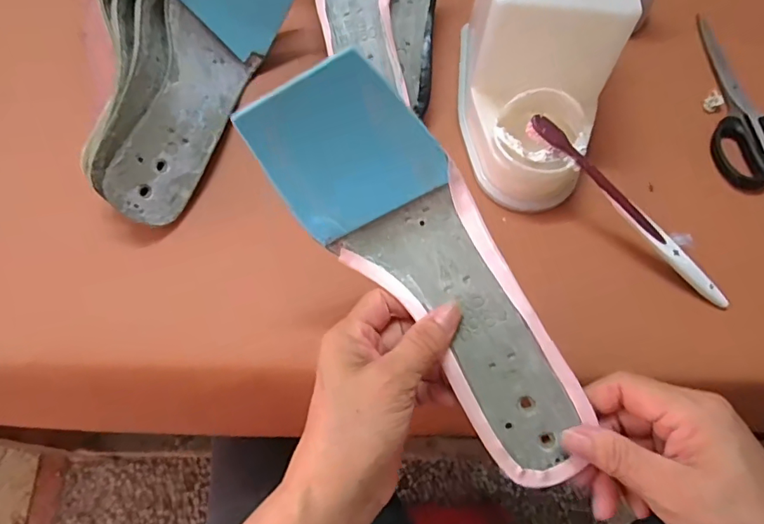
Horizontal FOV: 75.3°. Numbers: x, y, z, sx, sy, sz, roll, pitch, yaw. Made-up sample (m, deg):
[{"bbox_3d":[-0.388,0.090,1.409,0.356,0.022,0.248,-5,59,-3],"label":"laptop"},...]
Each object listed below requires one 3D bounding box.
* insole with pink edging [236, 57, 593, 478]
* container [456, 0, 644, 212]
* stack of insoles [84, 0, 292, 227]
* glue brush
[{"bbox_3d":[0.032,0.007,0.268,0.085,0.058,0.241,-35,90,-17],"label":"insole with pink edging"},{"bbox_3d":[0.113,-0.147,0.361,0.113,0.114,0.178,15,64,5],"label":"container"},{"bbox_3d":[-0.160,-0.152,0.377,0.106,0.099,0.235,21,65,8],"label":"stack of insoles"},{"bbox_3d":[0.177,-0.036,0.355,0.187,0.012,0.012,45,70,0],"label":"glue brush"}]

